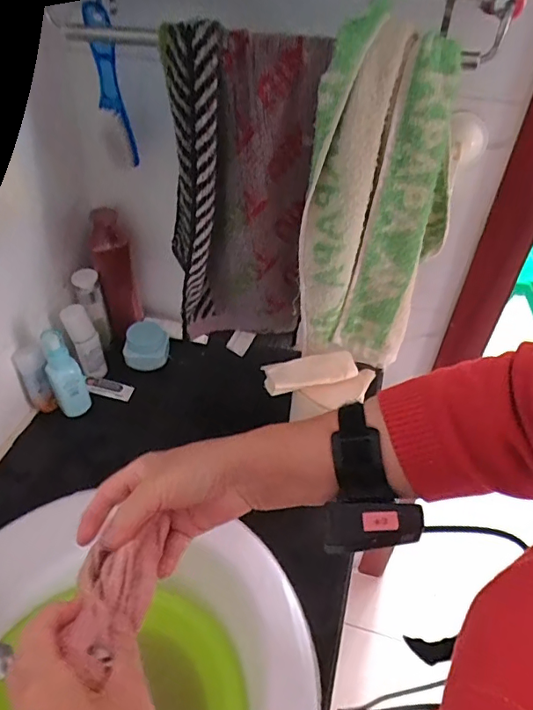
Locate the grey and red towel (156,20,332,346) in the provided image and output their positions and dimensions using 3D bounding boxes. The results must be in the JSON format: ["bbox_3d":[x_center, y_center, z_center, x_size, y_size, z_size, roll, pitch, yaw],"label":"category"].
[{"bbox_3d":[-0.031,-0.161,0.574,0.151,0.358,0.057,9,45,5],"label":"grey and red towel"}]

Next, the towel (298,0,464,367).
[{"bbox_3d":[0.122,-0.152,0.554,0.159,0.371,0.069,10,42,5],"label":"towel"}]

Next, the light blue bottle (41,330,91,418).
[{"bbox_3d":[-0.281,0.028,0.704,0.043,0.139,0.041,2,45,-2],"label":"light blue bottle"}]

